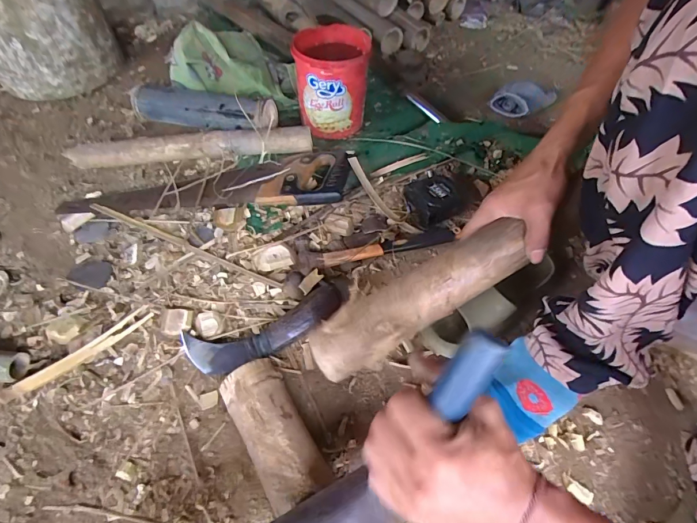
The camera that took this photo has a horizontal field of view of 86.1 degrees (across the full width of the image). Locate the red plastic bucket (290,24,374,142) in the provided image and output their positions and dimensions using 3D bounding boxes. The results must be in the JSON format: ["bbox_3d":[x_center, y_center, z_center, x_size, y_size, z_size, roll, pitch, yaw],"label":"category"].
[{"bbox_3d":[-0.029,-0.350,0.726,0.128,0.160,0.137,0,58,1],"label":"red plastic bucket"}]

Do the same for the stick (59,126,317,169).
[{"bbox_3d":[-0.284,-0.215,0.678,0.425,0.035,0.044,-7,58,-3],"label":"stick"}]

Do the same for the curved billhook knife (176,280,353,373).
[{"bbox_3d":[-0.111,0.091,0.507,0.225,0.036,0.068,-17,59,-9],"label":"curved billhook knife"}]

